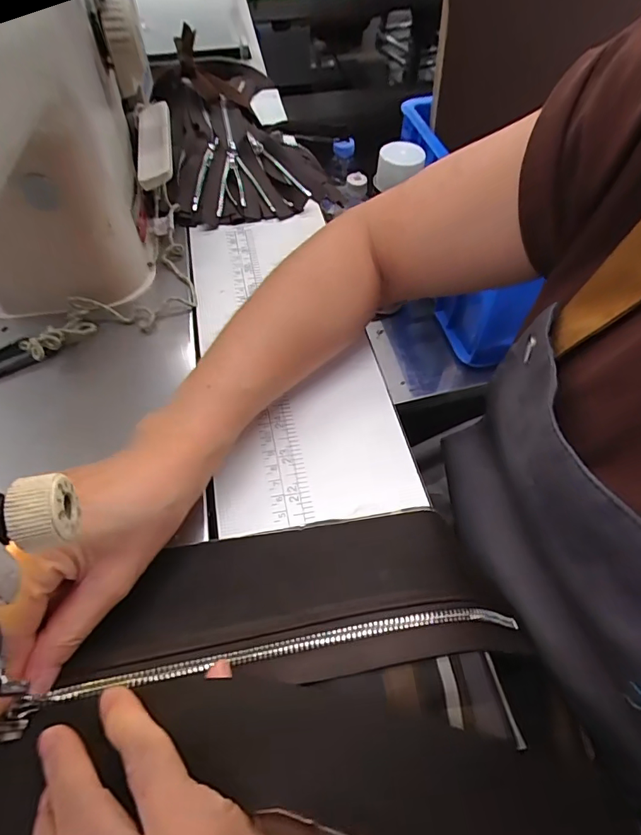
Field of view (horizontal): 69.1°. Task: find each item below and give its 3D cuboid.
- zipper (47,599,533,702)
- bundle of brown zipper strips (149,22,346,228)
[{"bbox_3d":[-0.008,0.108,0.216,0.209,0.011,0.024,-5,55,-4],"label":"zipper"},{"bbox_3d":[-0.089,-0.285,0.454,0.154,0.070,0.253,-18,57,-13],"label":"bundle of brown zipper strips"}]

